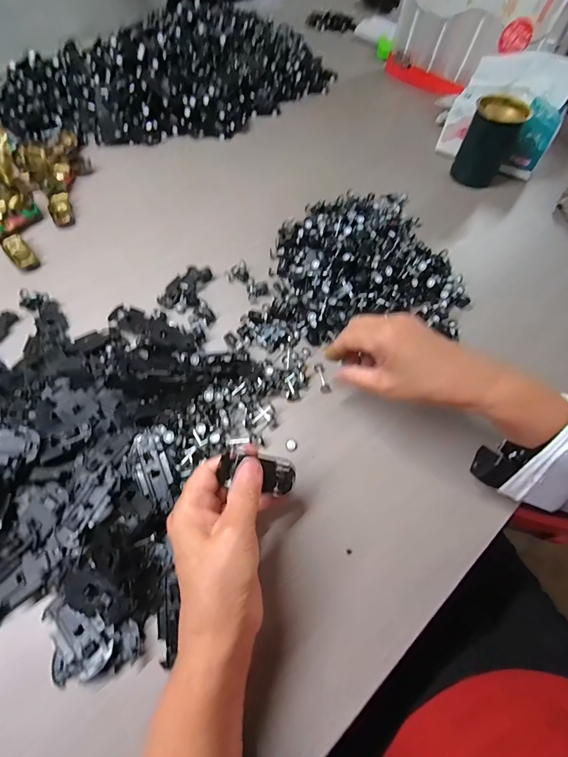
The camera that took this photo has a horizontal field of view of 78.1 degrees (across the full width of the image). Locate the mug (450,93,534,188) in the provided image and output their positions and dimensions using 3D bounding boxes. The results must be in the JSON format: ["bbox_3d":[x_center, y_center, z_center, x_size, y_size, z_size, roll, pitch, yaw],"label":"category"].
[{"bbox_3d":[0.314,-0.364,0.545,0.073,0.102,0.069,31,65,13],"label":"mug"}]

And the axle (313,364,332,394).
[{"bbox_3d":[0.042,0.000,0.382,0.011,0.010,0.035,-12,63,-9],"label":"axle"}]

